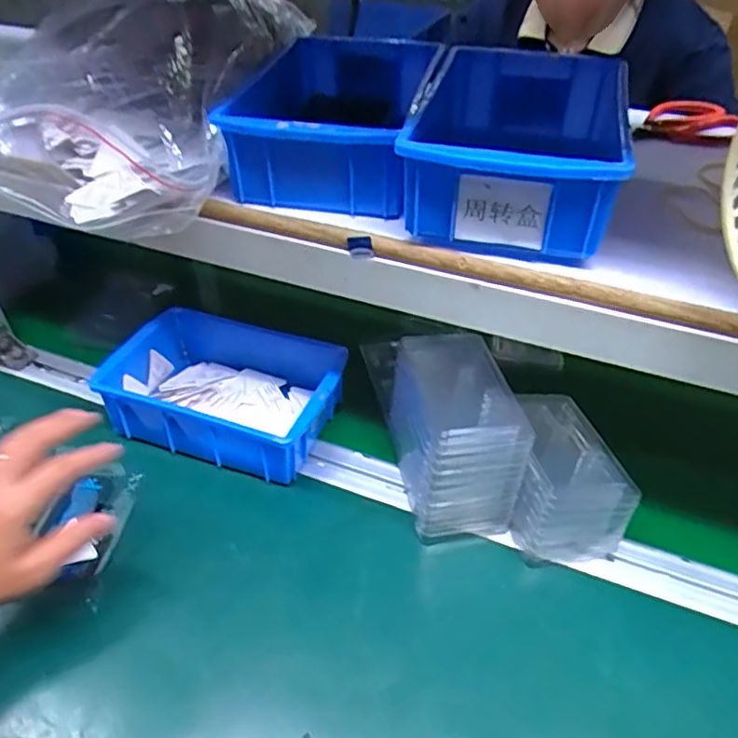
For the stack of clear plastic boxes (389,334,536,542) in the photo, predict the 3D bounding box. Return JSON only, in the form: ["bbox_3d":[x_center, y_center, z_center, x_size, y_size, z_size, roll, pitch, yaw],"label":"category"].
[{"bbox_3d":[0.070,0.050,0.529,0.077,0.112,0.144,-7,42,-8],"label":"stack of clear plastic boxes"}]

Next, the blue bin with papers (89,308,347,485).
[{"bbox_3d":[-0.128,0.017,0.595,0.197,0.070,0.148,14,44,15],"label":"blue bin with papers"}]

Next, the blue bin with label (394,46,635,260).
[{"bbox_3d":[0.099,-0.158,0.436,0.131,0.067,0.195,10,43,10],"label":"blue bin with label"}]

